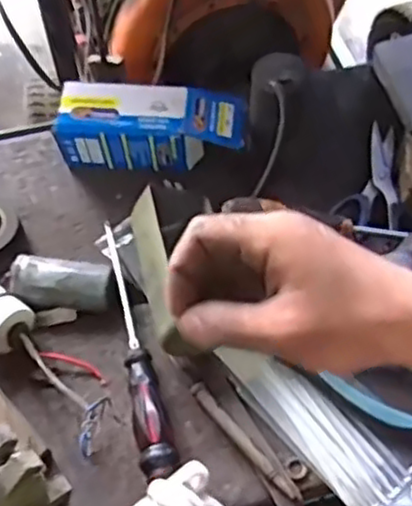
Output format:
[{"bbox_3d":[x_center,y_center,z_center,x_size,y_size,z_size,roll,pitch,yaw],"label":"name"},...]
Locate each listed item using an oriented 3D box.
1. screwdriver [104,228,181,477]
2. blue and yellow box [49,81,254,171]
[{"bbox_3d":[-0.060,0.072,0.577,0.026,0.033,0.227,-13,58,-7],"label":"screwdriver"},{"bbox_3d":[-0.049,-0.115,0.662,0.170,0.059,0.060,2,57,3],"label":"blue and yellow box"}]

